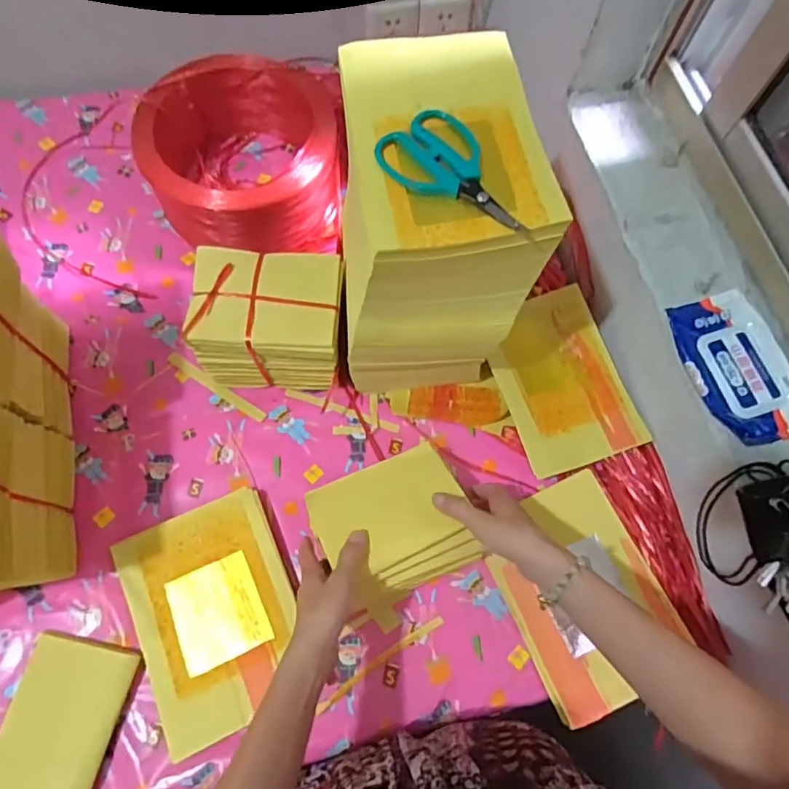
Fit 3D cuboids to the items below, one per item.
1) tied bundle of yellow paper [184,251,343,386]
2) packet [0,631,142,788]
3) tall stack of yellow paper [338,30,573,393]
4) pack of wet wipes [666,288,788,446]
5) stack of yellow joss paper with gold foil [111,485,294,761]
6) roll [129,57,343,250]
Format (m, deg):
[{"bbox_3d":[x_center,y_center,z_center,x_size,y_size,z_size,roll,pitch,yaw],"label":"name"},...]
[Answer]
[{"bbox_3d":[-0.146,-0.081,0.665,0.163,0.147,0.124,2,68,-2],"label":"tied bundle of yellow paper"},{"bbox_3d":[-0.344,0.342,0.554,0.114,0.011,0.168,12,68,2],"label":"packet"},{"bbox_3d":[0.036,-0.167,0.620,0.180,0.312,0.250,-4,68,-4],"label":"tall stack of yellow paper"},{"bbox_3d":[0.367,-0.031,0.581,0.097,0.021,0.169,-14,69,-8],"label":"pack of wet wipes"},{"bbox_3d":[-0.194,0.240,0.598,0.166,0.032,0.225,-22,71,-11],"label":"stack of yellow joss paper with gold foil"},{"bbox_3d":[-0.209,-0.337,0.762,0.249,0.116,0.231,5,68,-1],"label":"roll"}]

